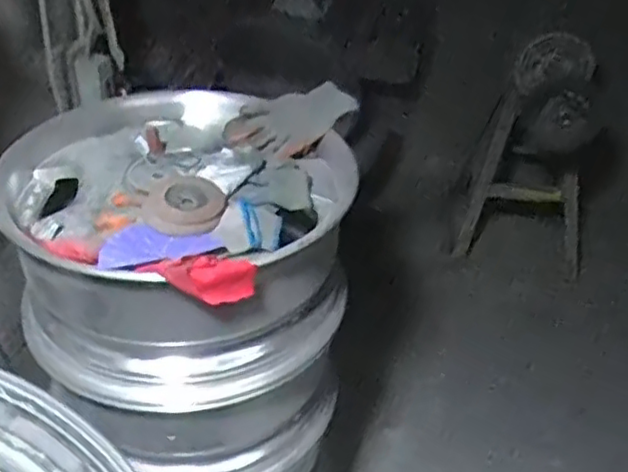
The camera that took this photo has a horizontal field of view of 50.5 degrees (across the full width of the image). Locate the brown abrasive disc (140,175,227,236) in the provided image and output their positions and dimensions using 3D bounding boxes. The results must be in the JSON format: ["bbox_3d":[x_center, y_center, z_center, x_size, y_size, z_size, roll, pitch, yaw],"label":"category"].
[{"bbox_3d":[-0.172,-0.039,0.869,0.094,0.023,0.117,13,38,13],"label":"brown abrasive disc"}]

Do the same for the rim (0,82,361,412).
[{"bbox_3d":[-0.197,0.005,0.998,0.486,0.270,0.418,5,37,3],"label":"rim"}]

